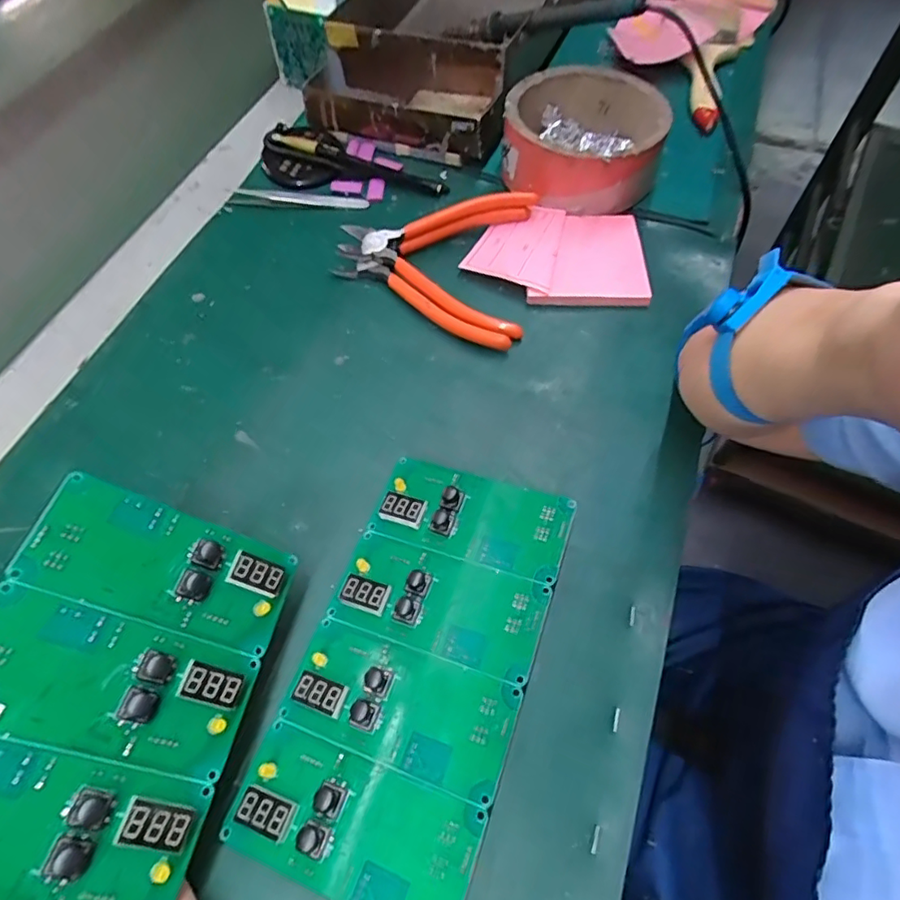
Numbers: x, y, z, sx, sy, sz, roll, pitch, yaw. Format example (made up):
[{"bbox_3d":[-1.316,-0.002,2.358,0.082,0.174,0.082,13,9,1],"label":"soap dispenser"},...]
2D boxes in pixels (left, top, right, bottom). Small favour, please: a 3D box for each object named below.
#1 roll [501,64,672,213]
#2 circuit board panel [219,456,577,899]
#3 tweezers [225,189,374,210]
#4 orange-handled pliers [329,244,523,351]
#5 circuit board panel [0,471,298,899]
[{"bbox_3d":[0.108,-0.254,0.449,0.119,0.060,0.127,0,61,0],"label":"roll"},{"bbox_3d":[-0.015,0.099,0.275,0.103,0.022,0.196,18,62,10],"label":"circuit board panel"},{"bbox_3d":[-0.120,-0.203,0.456,0.107,0.008,0.018,3,61,2],"label":"tweezers"},{"bbox_3d":[-0.019,-0.110,0.400,0.148,0.016,0.027,30,65,16],"label":"orange-handled pliers"},{"bbox_3d":[-0.132,0.091,0.222,0.104,0.009,0.144,28,55,-21],"label":"circuit board panel"}]

